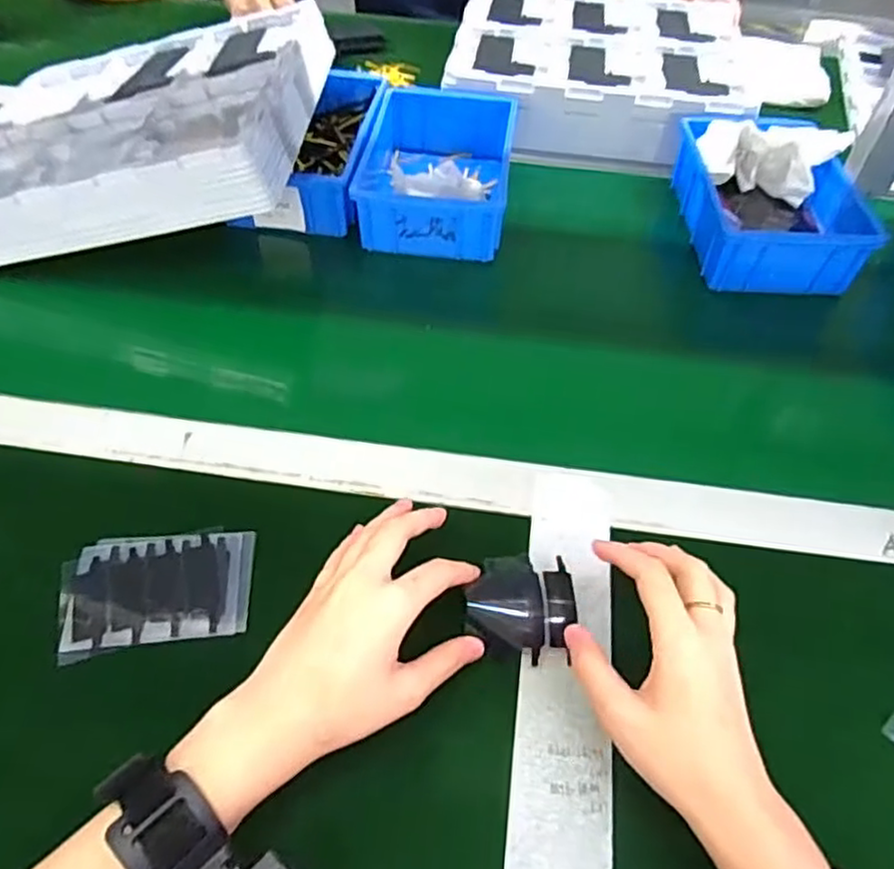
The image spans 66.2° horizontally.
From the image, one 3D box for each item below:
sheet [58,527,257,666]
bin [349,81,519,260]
[{"bbox_3d":[-0.168,0.090,0.401,0.104,0.006,0.070,-8,53,-9],"label":"sheet"},{"bbox_3d":[-0.008,-0.253,0.649,0.130,0.056,0.197,6,52,1],"label":"bin"}]

